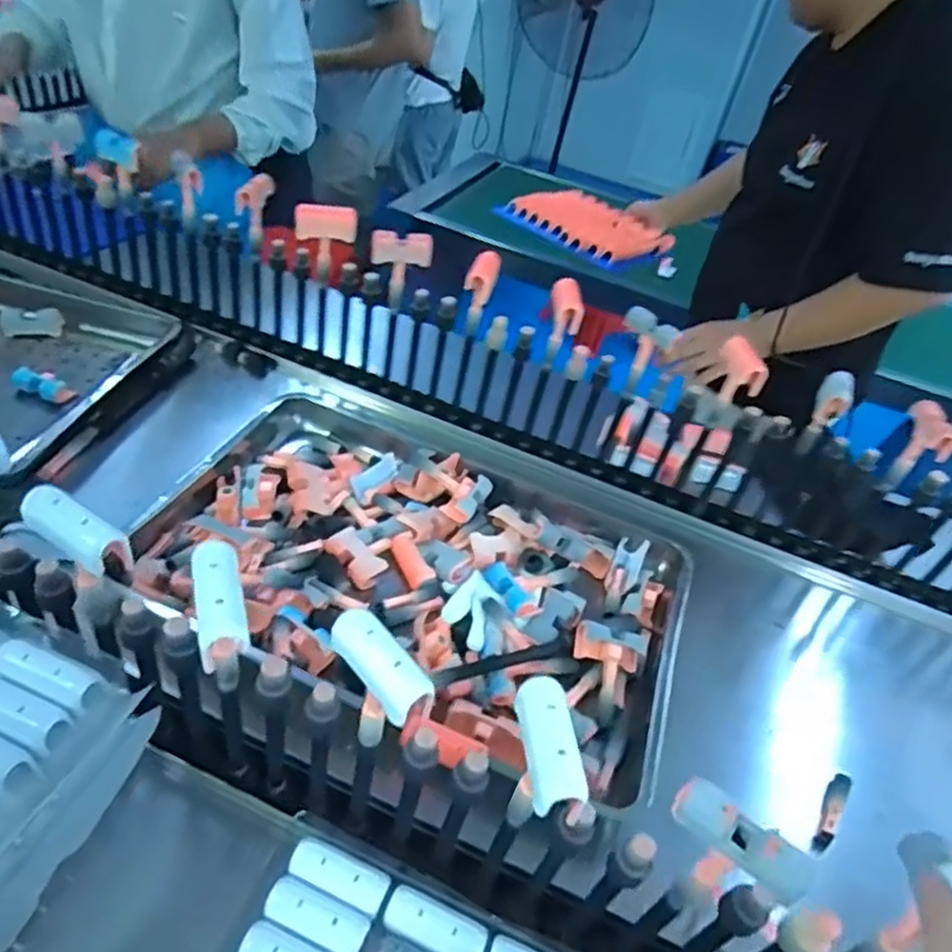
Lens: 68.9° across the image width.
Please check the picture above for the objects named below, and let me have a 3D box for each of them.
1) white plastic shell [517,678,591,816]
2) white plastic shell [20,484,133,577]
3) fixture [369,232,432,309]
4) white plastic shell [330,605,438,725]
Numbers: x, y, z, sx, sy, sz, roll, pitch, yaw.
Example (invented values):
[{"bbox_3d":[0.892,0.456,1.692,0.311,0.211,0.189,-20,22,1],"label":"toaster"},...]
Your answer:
[{"bbox_3d":[0.043,0.154,0.410,0.030,0.021,0.077,-1,36,-9],"label":"white plastic shell"},{"bbox_3d":[-0.275,0.036,0.475,0.080,0.037,0.027,24,40,23],"label":"white plastic shell"},{"bbox_3d":[-0.101,-0.276,0.941,0.079,0.107,0.028,-3,37,-12],"label":"fixture"},{"bbox_3d":[-0.059,0.117,0.428,0.082,0.032,0.025,33,44,32],"label":"white plastic shell"}]

